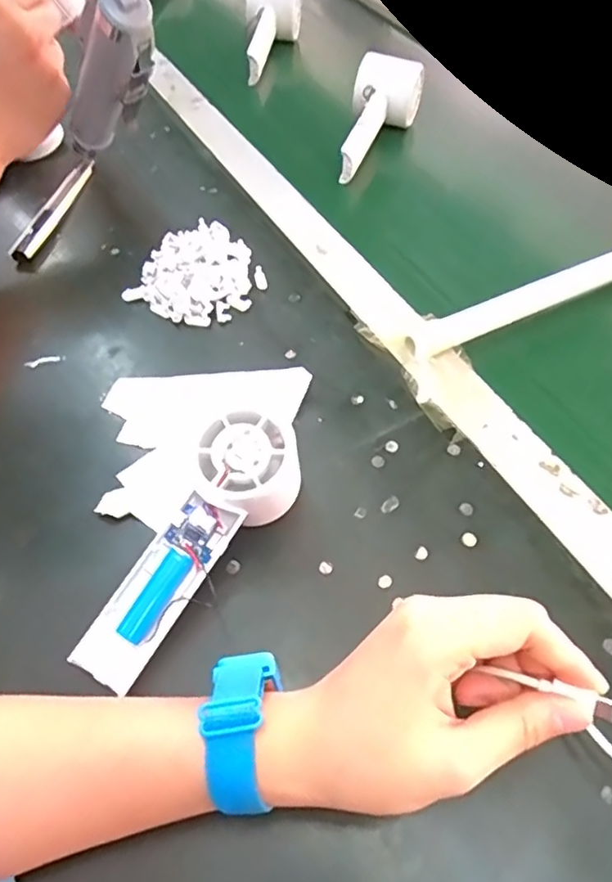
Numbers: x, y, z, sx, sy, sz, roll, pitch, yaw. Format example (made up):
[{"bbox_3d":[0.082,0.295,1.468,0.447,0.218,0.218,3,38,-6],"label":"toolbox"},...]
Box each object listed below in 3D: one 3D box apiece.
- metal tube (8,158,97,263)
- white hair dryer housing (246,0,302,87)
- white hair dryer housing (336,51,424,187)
[{"bbox_3d":[-0.219,-0.202,0.531,0.014,0.015,0.140,10,54,7],"label":"metal tube"},{"bbox_3d":[-0.053,-0.473,0.715,0.060,0.054,0.153,13,68,9],"label":"white hair dryer housing"},{"bbox_3d":[0.071,-0.300,0.581,0.062,0.076,0.128,11,54,7],"label":"white hair dryer housing"}]

